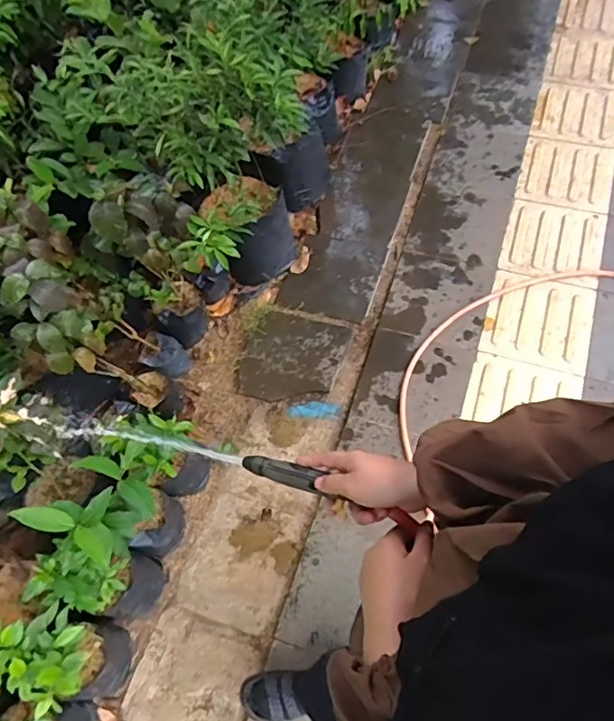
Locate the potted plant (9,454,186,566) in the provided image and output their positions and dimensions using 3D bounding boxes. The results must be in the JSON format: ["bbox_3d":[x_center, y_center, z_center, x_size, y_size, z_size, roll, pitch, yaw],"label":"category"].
[{"bbox_3d":[-0.438,0.370,1.256,0.197,0.383,0.191,26,69,15],"label":"potted plant"}]

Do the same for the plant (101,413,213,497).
[{"bbox_3d":[-0.360,0.231,1.316,0.166,0.342,0.157,-2,64,3],"label":"plant"}]

